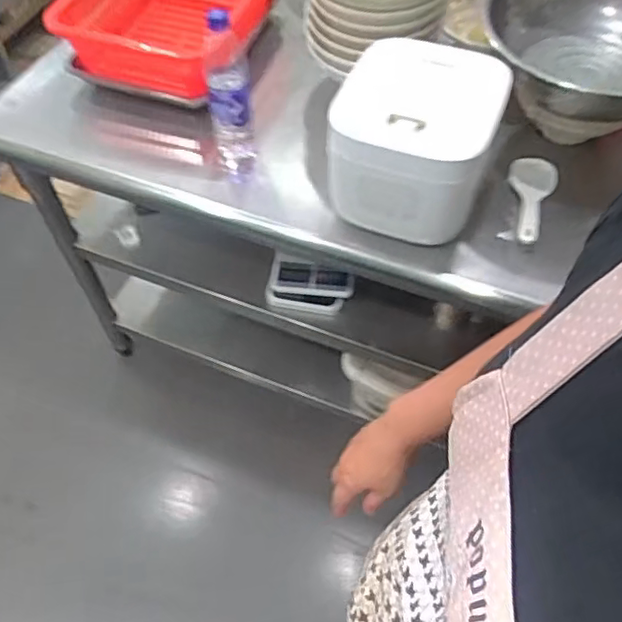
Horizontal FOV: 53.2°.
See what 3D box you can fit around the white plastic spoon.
[{"bbox_3d":[0.317,-0.167,0.912,0.069,0.022,0.170,19,58,13],"label":"white plastic spoon"}]

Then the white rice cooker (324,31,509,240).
[{"bbox_3d":[0.139,-0.229,0.855,0.204,0.172,0.229,17,58,12],"label":"white rice cooker"}]

